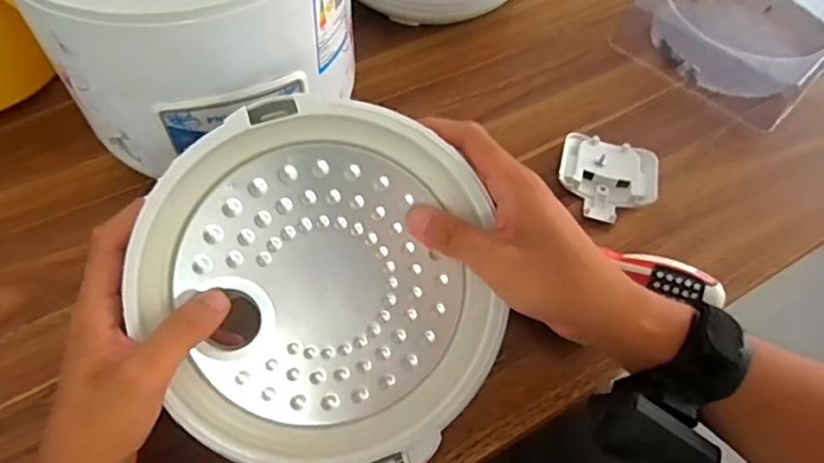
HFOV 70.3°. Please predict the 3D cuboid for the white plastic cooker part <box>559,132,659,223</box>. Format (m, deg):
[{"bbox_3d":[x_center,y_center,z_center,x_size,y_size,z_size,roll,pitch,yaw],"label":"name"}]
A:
[{"bbox_3d":[0.154,-0.042,0.465,0.075,0.017,0.077,14,58,5],"label":"white plastic cooker part"}]

